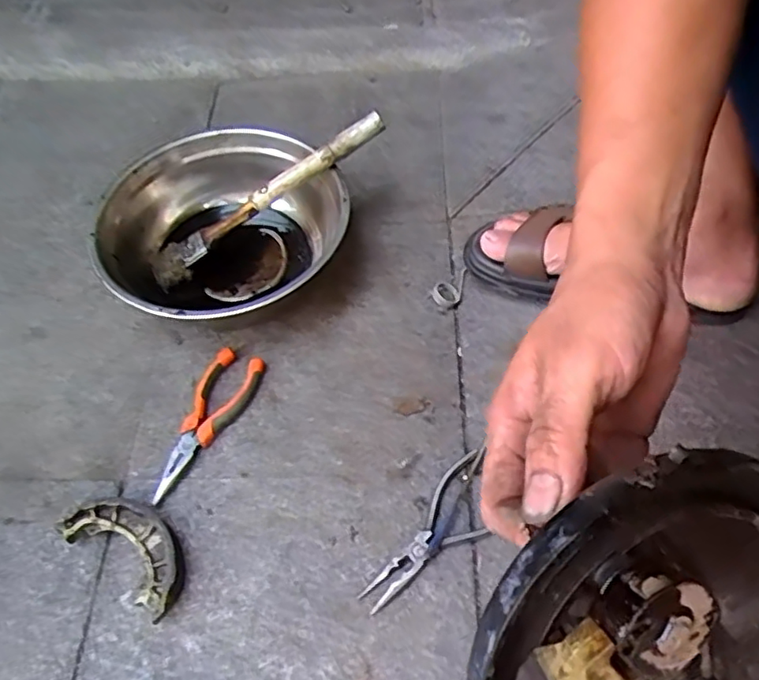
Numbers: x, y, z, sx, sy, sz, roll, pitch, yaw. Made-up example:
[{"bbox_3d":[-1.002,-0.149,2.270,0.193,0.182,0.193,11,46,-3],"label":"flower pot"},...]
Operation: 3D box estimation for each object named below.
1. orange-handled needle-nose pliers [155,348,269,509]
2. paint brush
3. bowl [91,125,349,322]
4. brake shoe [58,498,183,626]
[{"bbox_3d":[-0.158,0.075,0.562,0.050,0.018,0.148,18,59,14],"label":"orange-handled needle-nose pliers"},{"bbox_3d":[-0.119,-0.147,0.637,0.280,0.027,0.040,-33,59,6],"label":"paint brush"},{"bbox_3d":[-0.159,-0.107,0.641,0.232,0.084,0.241,-1,56,1],"label":"bowl"},{"bbox_3d":[-0.197,0.166,0.499,0.112,0.029,0.055,31,63,20],"label":"brake shoe"}]

